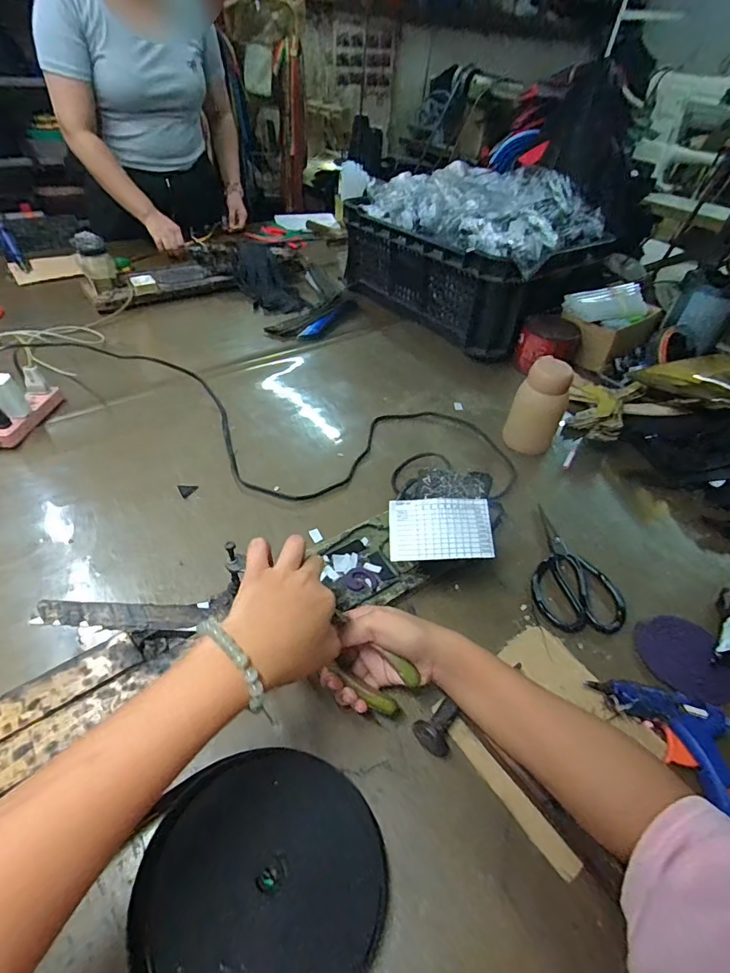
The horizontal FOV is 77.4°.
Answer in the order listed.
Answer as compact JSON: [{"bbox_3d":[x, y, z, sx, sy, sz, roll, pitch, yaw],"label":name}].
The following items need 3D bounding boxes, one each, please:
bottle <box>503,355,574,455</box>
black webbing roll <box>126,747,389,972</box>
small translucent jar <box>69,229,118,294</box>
[{"bbox_3d":[0.259,-0.118,0.678,0.070,0.130,0.060,12,45,6],"label":"bottle"},{"bbox_3d":[-0.070,0.280,0.320,0.165,0.035,0.153,3,45,-3],"label":"black webbing roll"},{"bbox_3d":[-0.577,-0.482,0.972,0.065,0.103,0.065,-26,53,-28],"label":"small translucent jar"}]

